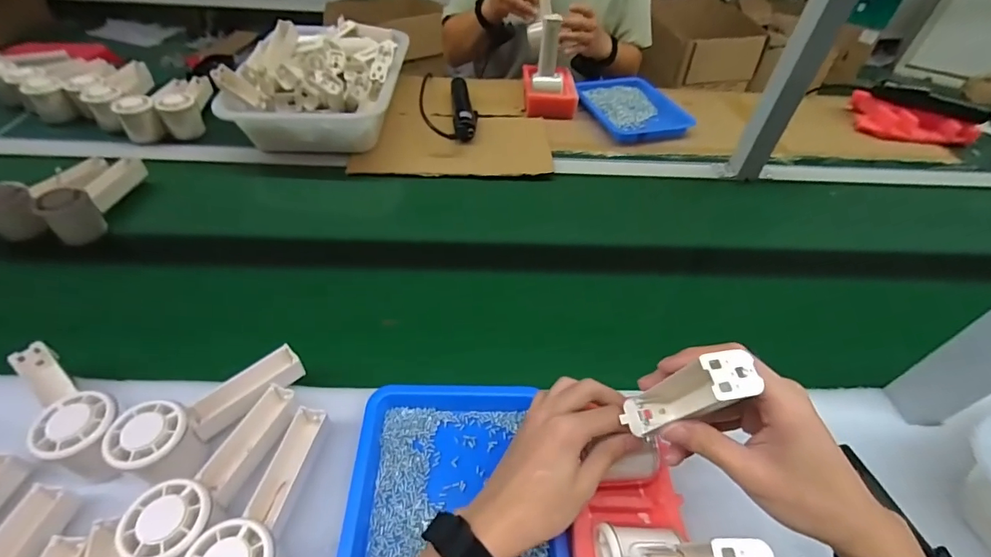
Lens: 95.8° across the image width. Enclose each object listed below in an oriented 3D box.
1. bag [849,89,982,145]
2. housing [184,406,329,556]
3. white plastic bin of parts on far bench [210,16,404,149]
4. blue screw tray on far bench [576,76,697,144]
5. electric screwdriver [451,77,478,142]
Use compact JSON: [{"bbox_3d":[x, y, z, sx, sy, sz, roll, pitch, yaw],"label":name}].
[{"bbox_3d":[0.823,-0.306,0.894,0.227,0.045,0.127,34,53,24],"label":"bag"},{"bbox_3d":[-0.181,0.174,0.354,0.052,0.056,0.150,4,47,-1],"label":"housing"},{"bbox_3d":[-0.300,-0.345,0.790,0.248,0.116,0.301,5,47,0],"label":"white plastic bin of parts on far bench"},{"bbox_3d":[0.267,-0.355,0.910,0.171,0.031,0.256,-7,48,-11],"label":"blue screw tray on far bench"},{"bbox_3d":[-0.058,-0.325,0.838,0.043,0.029,0.205,-2,47,-6],"label":"electric screwdriver"}]

